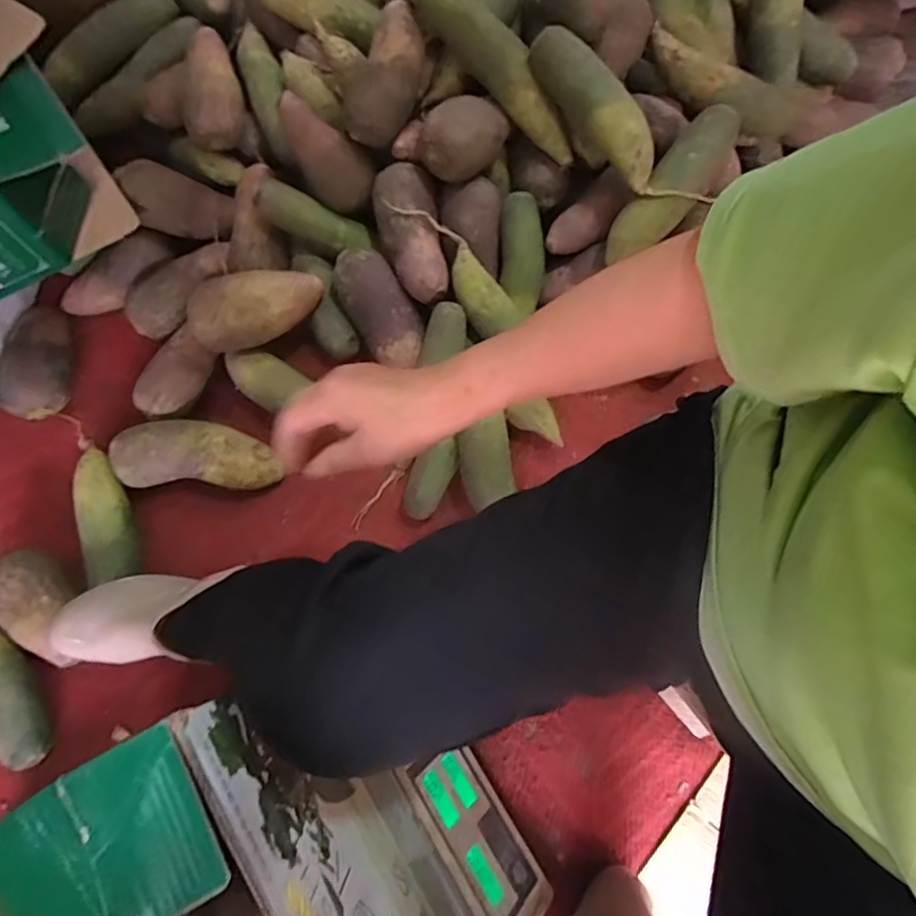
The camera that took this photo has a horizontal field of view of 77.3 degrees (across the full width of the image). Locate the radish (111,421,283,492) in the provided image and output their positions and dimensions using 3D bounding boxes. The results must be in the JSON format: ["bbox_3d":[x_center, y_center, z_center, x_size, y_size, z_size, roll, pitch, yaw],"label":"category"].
[{"bbox_3d":[-0.311,-0.004,0.693,0.190,0.065,0.079,3,79,-1],"label":"radish"}]

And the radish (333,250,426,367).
[{"bbox_3d":[-0.098,-0.188,0.721,0.071,0.070,0.149,-30,102,3],"label":"radish"}]

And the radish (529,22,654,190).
[{"bbox_3d":[0.150,-0.376,0.608,0.049,0.050,0.185,-42,83,-9],"label":"radish"}]

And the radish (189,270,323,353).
[{"bbox_3d":[-0.238,-0.180,0.677,0.150,0.062,0.078,-15,79,-4],"label":"radish"}]

